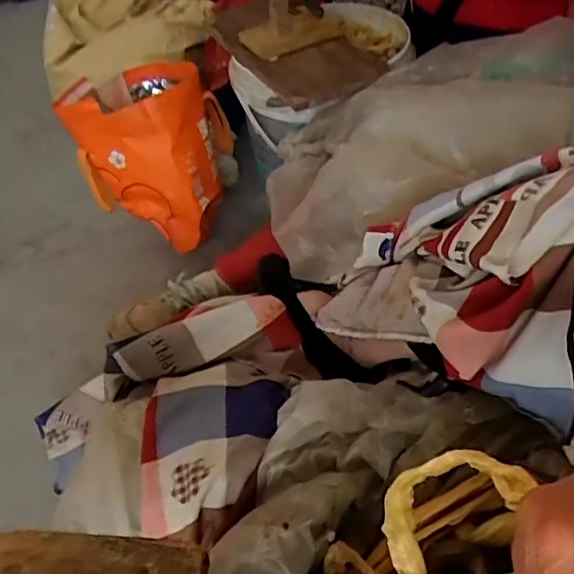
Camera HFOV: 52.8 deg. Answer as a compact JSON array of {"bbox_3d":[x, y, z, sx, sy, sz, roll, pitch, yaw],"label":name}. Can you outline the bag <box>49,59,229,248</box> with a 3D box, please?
[{"bbox_3d":[-0.244,-0.259,1.065,0.235,0.245,0.249,5,47,12],"label":"bag"}]

